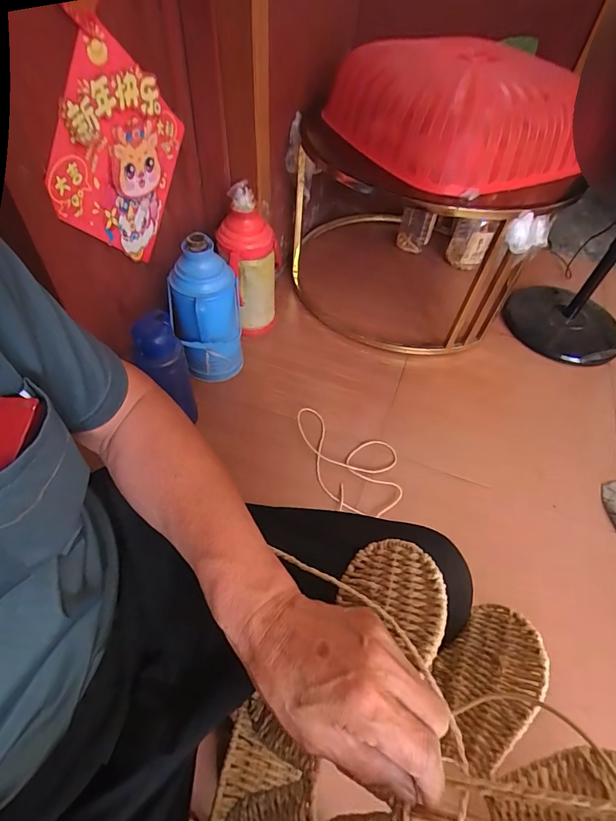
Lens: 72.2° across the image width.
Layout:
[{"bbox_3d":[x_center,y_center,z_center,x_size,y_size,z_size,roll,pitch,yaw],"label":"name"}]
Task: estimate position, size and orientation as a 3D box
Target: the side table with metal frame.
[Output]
[{"bbox_3d":[0.302,-0.571,1.312,0.683,0.514,0.700,1,52,-4],"label":"side table with metal frame"}]

